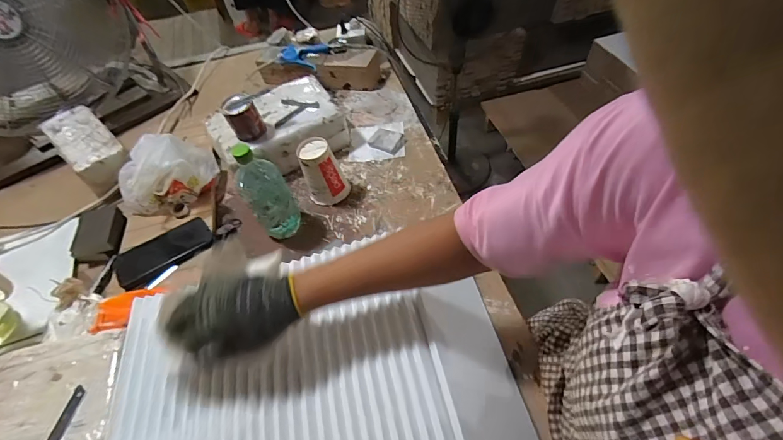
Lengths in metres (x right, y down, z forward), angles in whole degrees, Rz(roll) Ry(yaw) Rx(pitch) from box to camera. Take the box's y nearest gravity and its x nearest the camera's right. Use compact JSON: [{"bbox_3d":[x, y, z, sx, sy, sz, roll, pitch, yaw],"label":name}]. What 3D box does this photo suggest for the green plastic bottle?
[{"bbox_3d":[-0.225,-0.045,0.702,0.077,0.193,0.061,-25,54,-14],"label":"green plastic bottle"}]

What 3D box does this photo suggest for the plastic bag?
[{"bbox_3d":[-0.475,-0.103,0.807,0.164,0.120,0.166,2,52,7],"label":"plastic bag"}]

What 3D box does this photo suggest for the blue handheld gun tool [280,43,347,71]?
[{"bbox_3d":[-0.214,-0.434,1.012,0.179,0.031,0.071,10,54,13],"label":"blue handheld gun tool"}]

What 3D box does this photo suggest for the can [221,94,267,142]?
[{"bbox_3d":[-0.302,-0.208,0.790,0.067,0.073,0.057,-25,54,-14],"label":"can"}]

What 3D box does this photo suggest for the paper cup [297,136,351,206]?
[{"bbox_3d":[-0.136,-0.101,0.779,0.083,0.120,0.087,-17,53,-8],"label":"paper cup"}]

